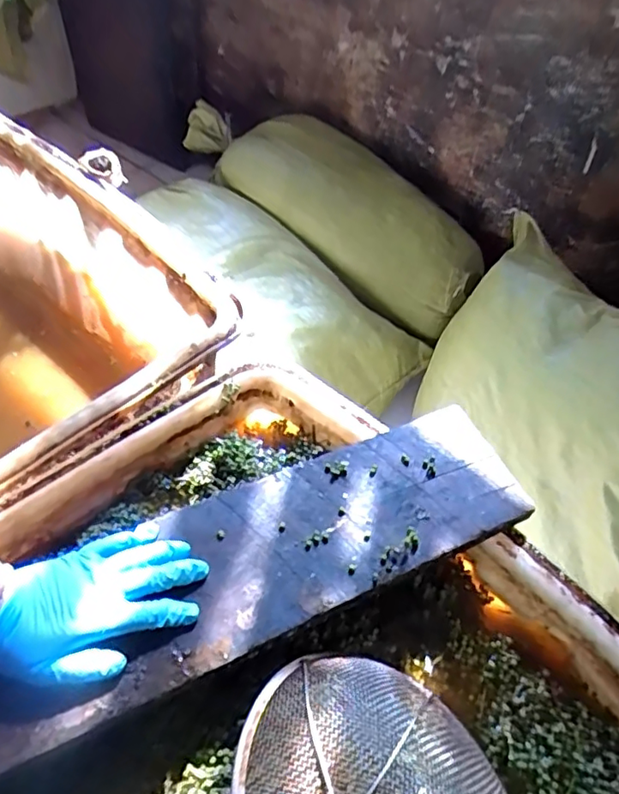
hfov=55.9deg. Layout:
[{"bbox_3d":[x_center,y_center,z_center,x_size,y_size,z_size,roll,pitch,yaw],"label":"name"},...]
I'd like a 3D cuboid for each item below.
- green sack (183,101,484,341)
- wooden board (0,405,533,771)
[{"bbox_3d":[0.040,-0.417,1.245,0.705,0.193,0.243,35,59,21],"label":"green sack"},{"bbox_3d":[-0.193,0.187,0.476,0.831,0.035,0.170,-19,56,-19],"label":"wooden board"}]

